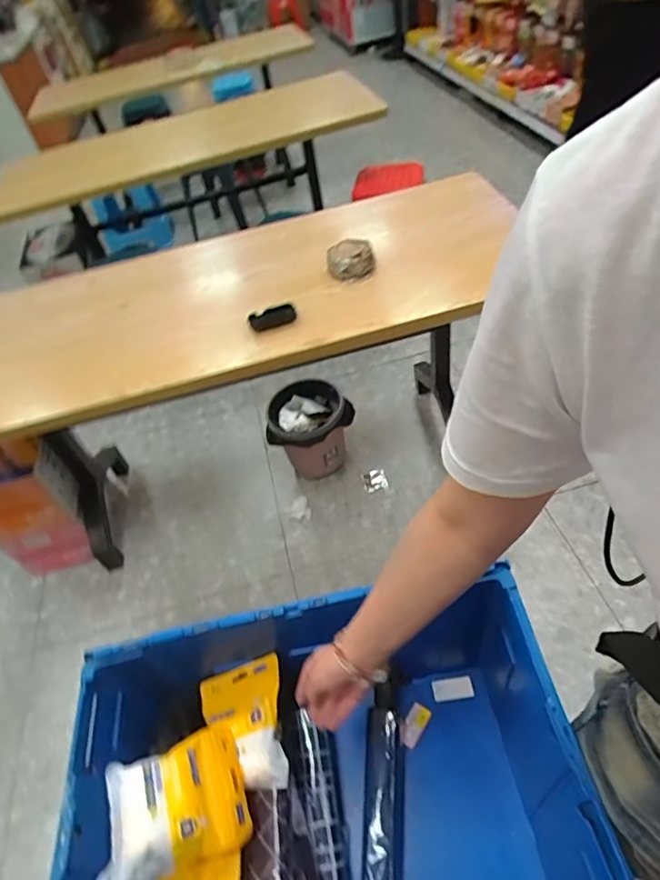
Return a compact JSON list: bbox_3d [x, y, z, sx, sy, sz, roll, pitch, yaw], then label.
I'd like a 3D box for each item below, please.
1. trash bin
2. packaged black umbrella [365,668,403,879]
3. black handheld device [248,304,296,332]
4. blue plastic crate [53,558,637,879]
[{"bbox_3d":[-0.085,-0.047,1.699,0.255,0.241,0.266,-32,51,-15],"label":"trash bin"},{"bbox_3d":[0.079,0.522,0.750,0.052,0.062,0.318,1,48,6],"label":"packaged black umbrella"},{"bbox_3d":[-0.129,-0.274,1.148,0.101,0.018,0.061,-18,48,-4],"label":"black handheld device"},{"bbox_3d":[-0.005,0.458,0.662,0.584,0.311,0.410,-12,48,2],"label":"blue plastic crate"}]

